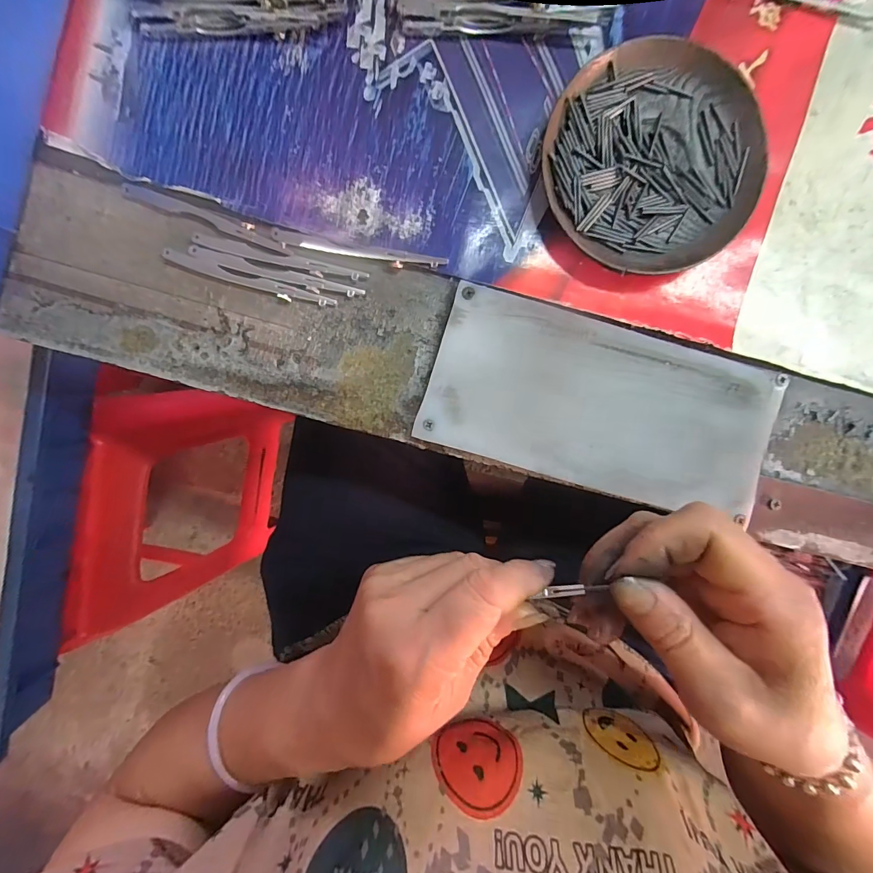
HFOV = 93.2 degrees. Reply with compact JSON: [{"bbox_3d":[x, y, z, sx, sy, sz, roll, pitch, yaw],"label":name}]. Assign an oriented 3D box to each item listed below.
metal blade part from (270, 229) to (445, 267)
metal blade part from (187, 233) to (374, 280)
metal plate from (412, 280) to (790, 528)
[{"bbox_3d":[-0.045,-0.107,0.238,0.100,0.004,0.009,11,95,0],"label":"metal blade part"},{"bbox_3d":[-0.091,-0.103,0.238,0.100,0.004,0.008,14,95,-1],"label":"metal blade part"},{"bbox_3d":[0.095,-0.018,0.239,0.195,0.005,0.093,16,95,-1],"label":"metal plate"}]

